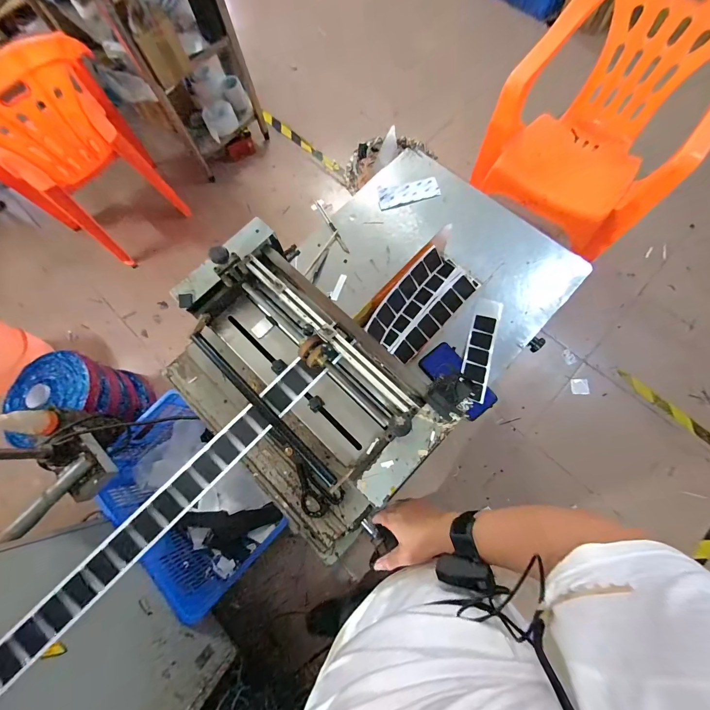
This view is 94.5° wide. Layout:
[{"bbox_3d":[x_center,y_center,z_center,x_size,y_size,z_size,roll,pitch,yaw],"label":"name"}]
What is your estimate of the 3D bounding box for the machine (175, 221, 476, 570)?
[{"bbox_3d":[-0.111,0.065,0.598,0.503,0.226,0.347,44,80,12],"label":"machine"}]

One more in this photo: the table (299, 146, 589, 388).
[{"bbox_3d":[0.187,-0.220,0.777,0.465,0.038,0.558,-44,78,-9],"label":"table"}]

